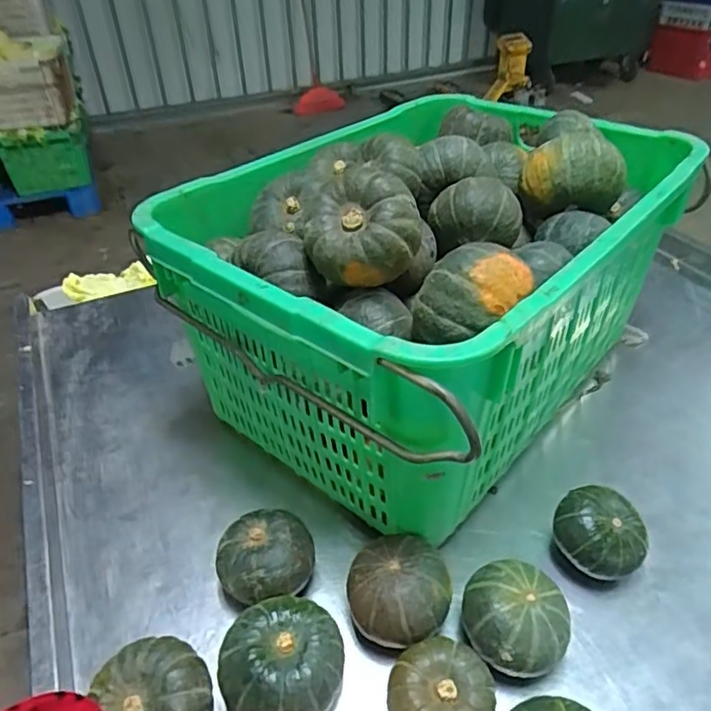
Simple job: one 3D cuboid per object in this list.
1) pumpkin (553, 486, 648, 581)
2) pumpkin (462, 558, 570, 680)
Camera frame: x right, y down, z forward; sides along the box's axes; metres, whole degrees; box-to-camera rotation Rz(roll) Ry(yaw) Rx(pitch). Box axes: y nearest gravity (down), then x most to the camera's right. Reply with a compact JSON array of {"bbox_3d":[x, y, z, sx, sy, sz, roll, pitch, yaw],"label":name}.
[{"bbox_3d":[0.245,0.185,0.584,0.086,0.069,0.081,14,40,19],"label":"pumpkin"},{"bbox_3d":[0.141,0.236,0.512,0.086,0.070,0.087,-1,37,1],"label":"pumpkin"}]

